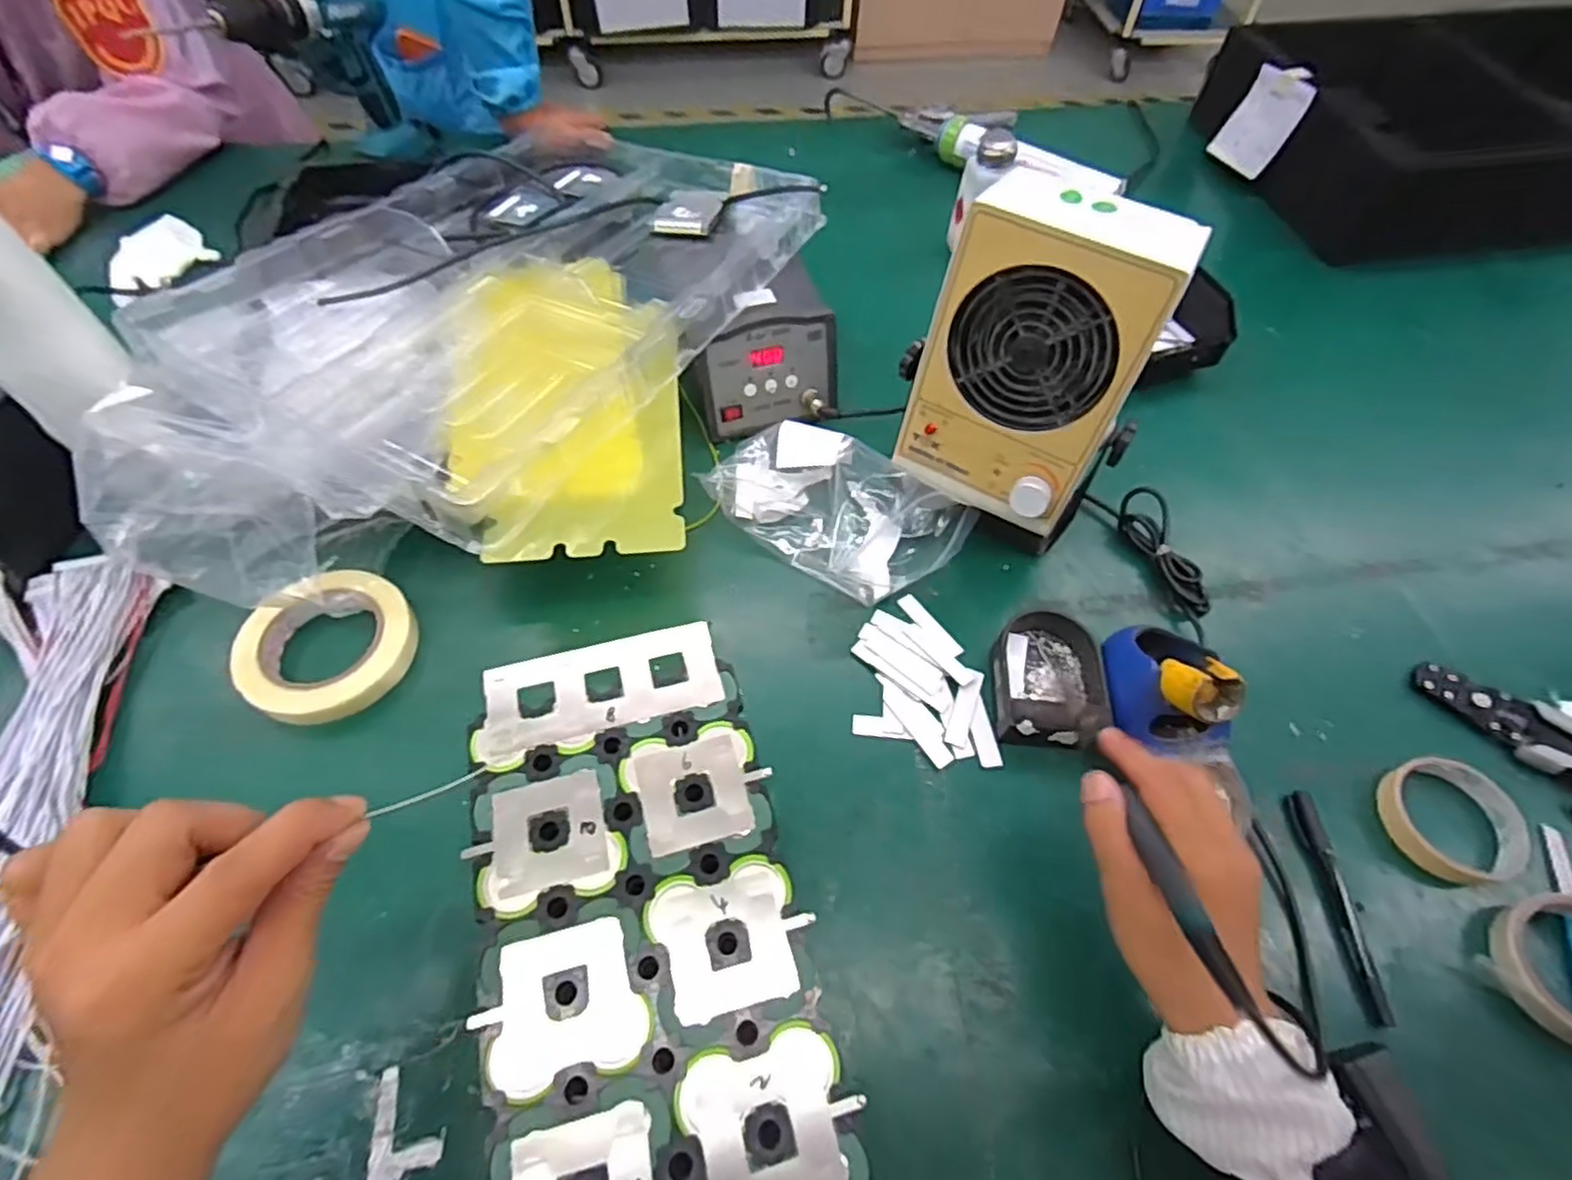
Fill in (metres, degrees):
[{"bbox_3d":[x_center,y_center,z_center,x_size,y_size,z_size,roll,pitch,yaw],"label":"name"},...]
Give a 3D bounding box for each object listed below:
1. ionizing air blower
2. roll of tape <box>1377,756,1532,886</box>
[{"bbox_3d":[0.184,-0.153,0.537,0.154,0.242,0.130,34,63,18],"label":"ionizing air blower"},{"bbox_3d":[0.462,0.157,0.490,0.081,0.025,0.082,1,58,-1],"label":"roll of tape"}]

